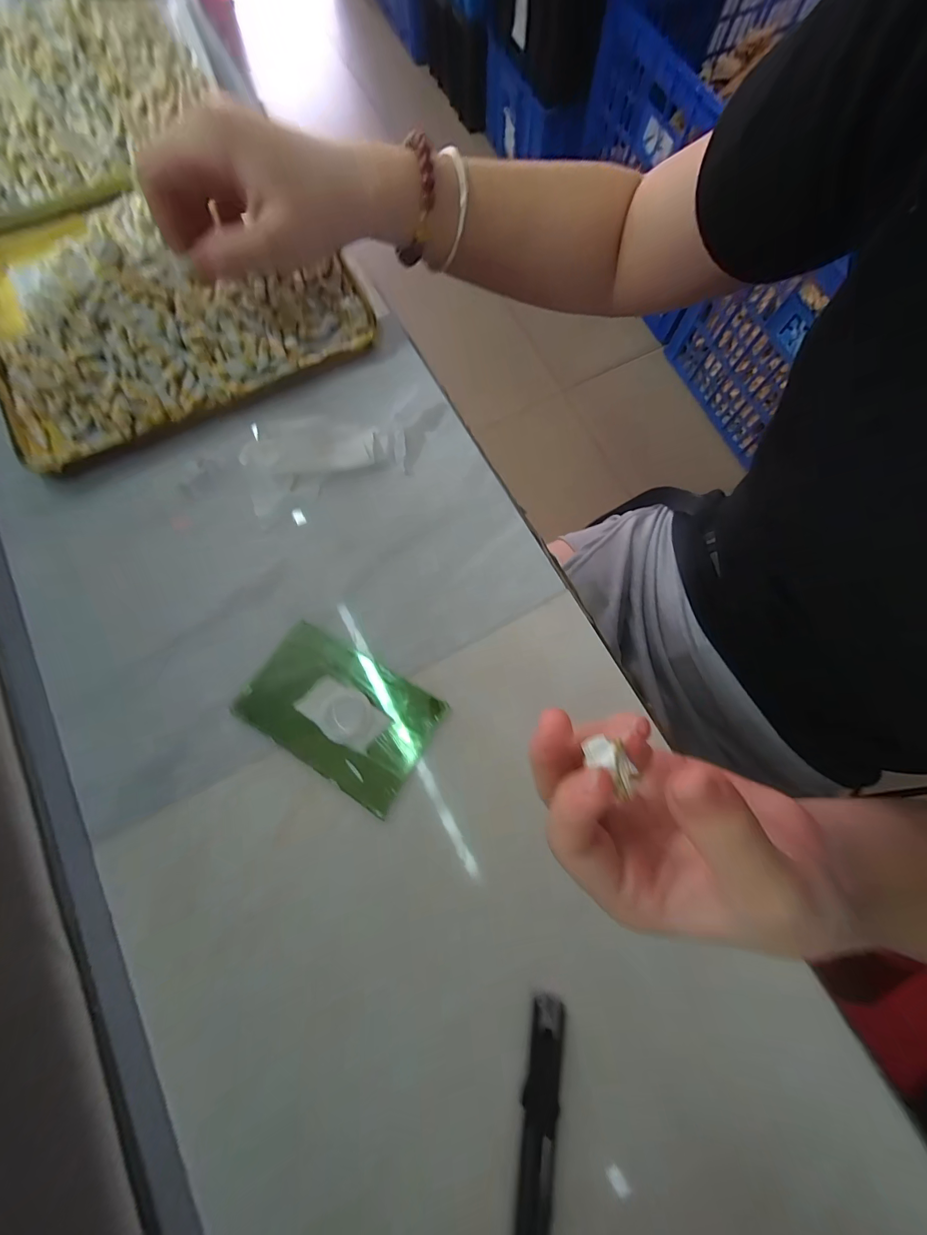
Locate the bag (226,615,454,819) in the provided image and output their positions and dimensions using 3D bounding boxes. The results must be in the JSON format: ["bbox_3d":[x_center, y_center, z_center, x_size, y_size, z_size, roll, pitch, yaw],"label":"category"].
[{"bbox_3d":[-0.069,0.052,0.223,0.101,0.011,0.065,31,79,7],"label":"bag"}]

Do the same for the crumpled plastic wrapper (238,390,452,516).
[{"bbox_3d":[-0.076,-0.114,0.258,0.130,0.010,0.056,-19,78,-4],"label":"crumpled plastic wrapper"}]

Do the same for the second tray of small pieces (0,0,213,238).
[{"bbox_3d":[-0.332,-0.428,0.322,0.225,0.024,0.240,-23,78,-5],"label":"second tray of small pieces"}]

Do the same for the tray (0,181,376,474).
[{"bbox_3d":[-0.215,-0.235,0.275,0.242,0.022,0.217,-26,79,-5],"label":"tray"}]

